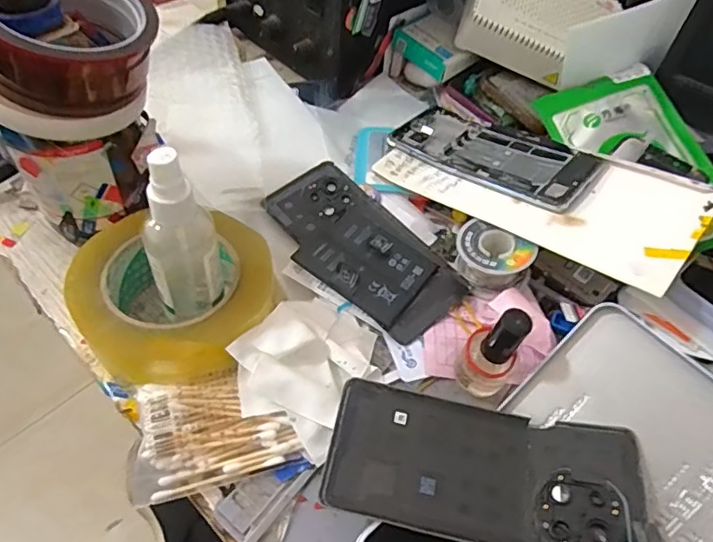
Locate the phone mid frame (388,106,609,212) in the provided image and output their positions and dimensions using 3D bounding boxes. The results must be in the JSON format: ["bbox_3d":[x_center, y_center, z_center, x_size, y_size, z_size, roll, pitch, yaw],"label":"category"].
[{"bbox_3d":[0.111,-0.097,0.434,0.163,0.013,0.071,31,54,33],"label":"phone mid frame"}]

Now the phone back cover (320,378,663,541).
[{"bbox_3d":[0.069,0.104,0.276,0.164,0.012,0.072,11,51,7],"label":"phone back cover"}]

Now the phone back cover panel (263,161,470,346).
[{"bbox_3d":[0.001,-0.021,0.388,0.081,0.007,0.158,-32,61,-27],"label":"phone back cover panel"}]

